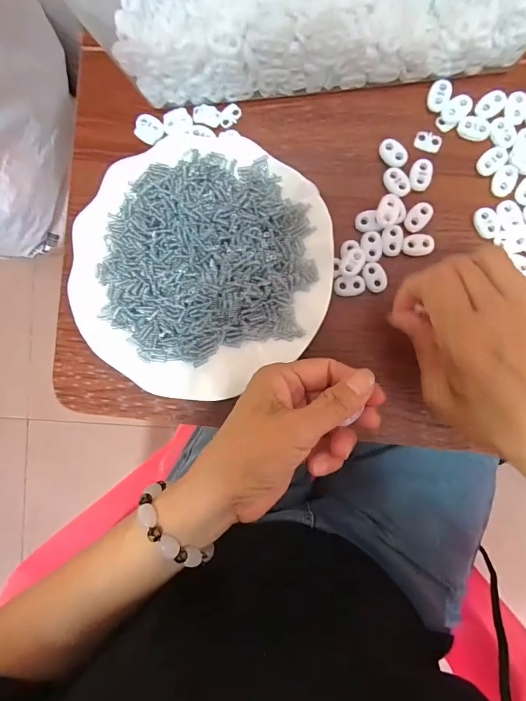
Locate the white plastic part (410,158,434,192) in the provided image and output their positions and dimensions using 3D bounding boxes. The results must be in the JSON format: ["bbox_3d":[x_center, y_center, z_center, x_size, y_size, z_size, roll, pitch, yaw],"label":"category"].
[{"bbox_3d":[0.116,-0.129,0.295,0.015,0.004,0.023,14,91,4],"label":"white plastic part"}]

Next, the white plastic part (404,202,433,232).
[{"bbox_3d":[0.114,-0.098,0.294,0.015,0.004,0.023,41,93,3],"label":"white plastic part"}]

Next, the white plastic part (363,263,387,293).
[{"bbox_3d":[0.083,-0.054,0.296,0.016,0.004,0.022,-23,88,4],"label":"white plastic part"}]

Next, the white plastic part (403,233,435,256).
[{"bbox_3d":[0.114,-0.078,0.294,0.022,0.004,0.015,-3,90,5],"label":"white plastic part"}]

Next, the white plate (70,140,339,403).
[{"bbox_3d":[-0.045,-0.061,0.291,0.182,0.019,0.180,35,93,4],"label":"white plate"}]

